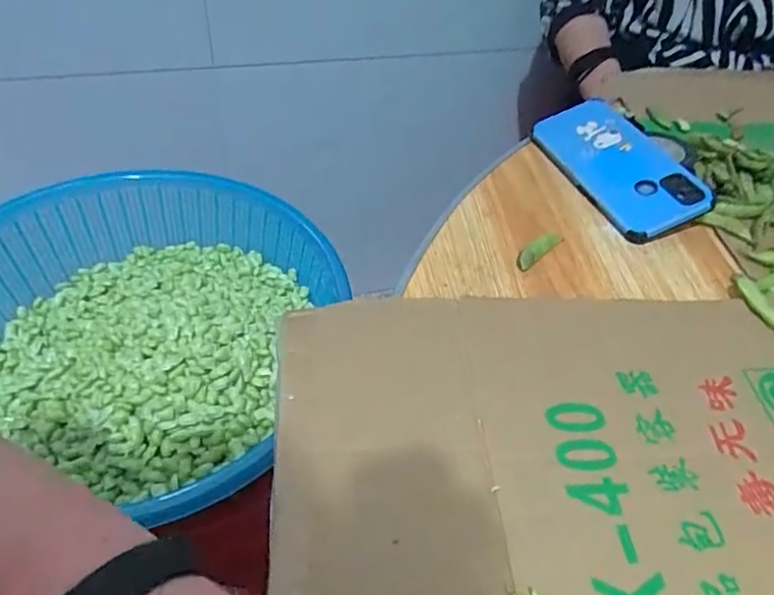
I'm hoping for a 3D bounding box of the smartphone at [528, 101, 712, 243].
[{"bbox_3d":[0.197,-0.115,0.511,0.085,0.009,0.160,-26,56,-8],"label":"smartphone"}]

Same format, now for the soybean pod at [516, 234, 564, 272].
[{"bbox_3d":[0.115,-0.037,0.452,0.014,0.006,0.053,38,54,26],"label":"soybean pod"}]

